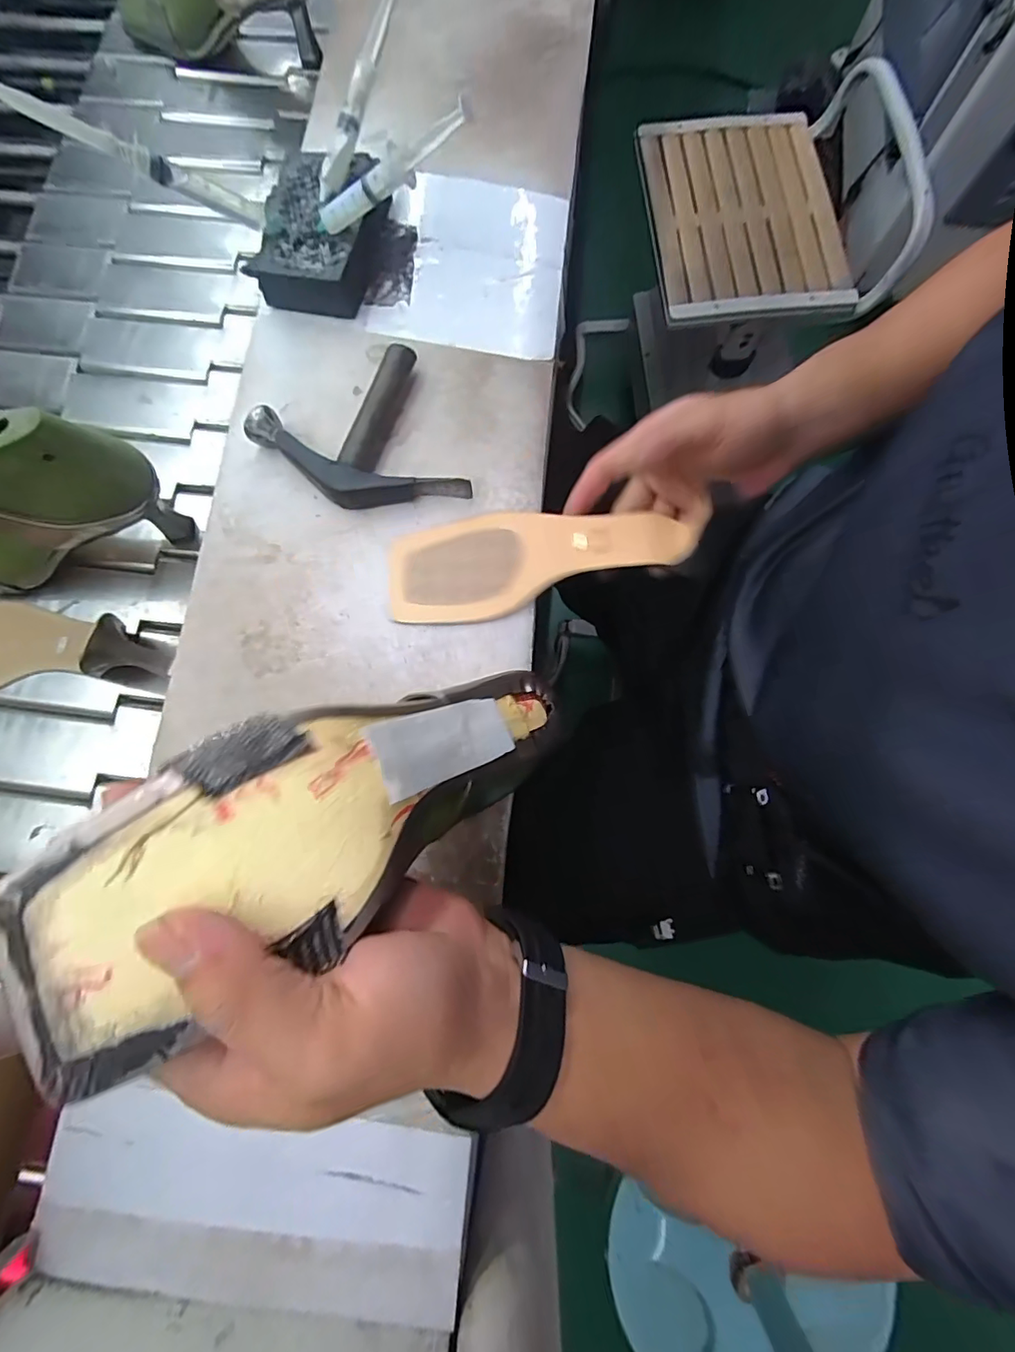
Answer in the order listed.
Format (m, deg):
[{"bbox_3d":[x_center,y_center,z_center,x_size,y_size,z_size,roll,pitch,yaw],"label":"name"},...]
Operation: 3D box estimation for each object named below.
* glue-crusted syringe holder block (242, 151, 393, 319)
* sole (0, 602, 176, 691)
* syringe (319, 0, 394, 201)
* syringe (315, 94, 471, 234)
[{"bbox_3d":[-0.151,-0.364,0.426,0.088,0.039,0.128,6,77,3],"label":"glue-crusted syringe holder block"},{"bbox_3d":[-0.381,-0.022,0.403,0.238,0.053,0.080,6,77,3],"label":"sole"},{"bbox_3d":[-0.115,-0.443,0.395,0.015,0.023,0.141,25,100,7],"label":"syringe"},{"bbox_3d":[-0.087,-0.354,0.367,0.141,0.022,0.017,-5,74,32],"label":"syringe"}]

